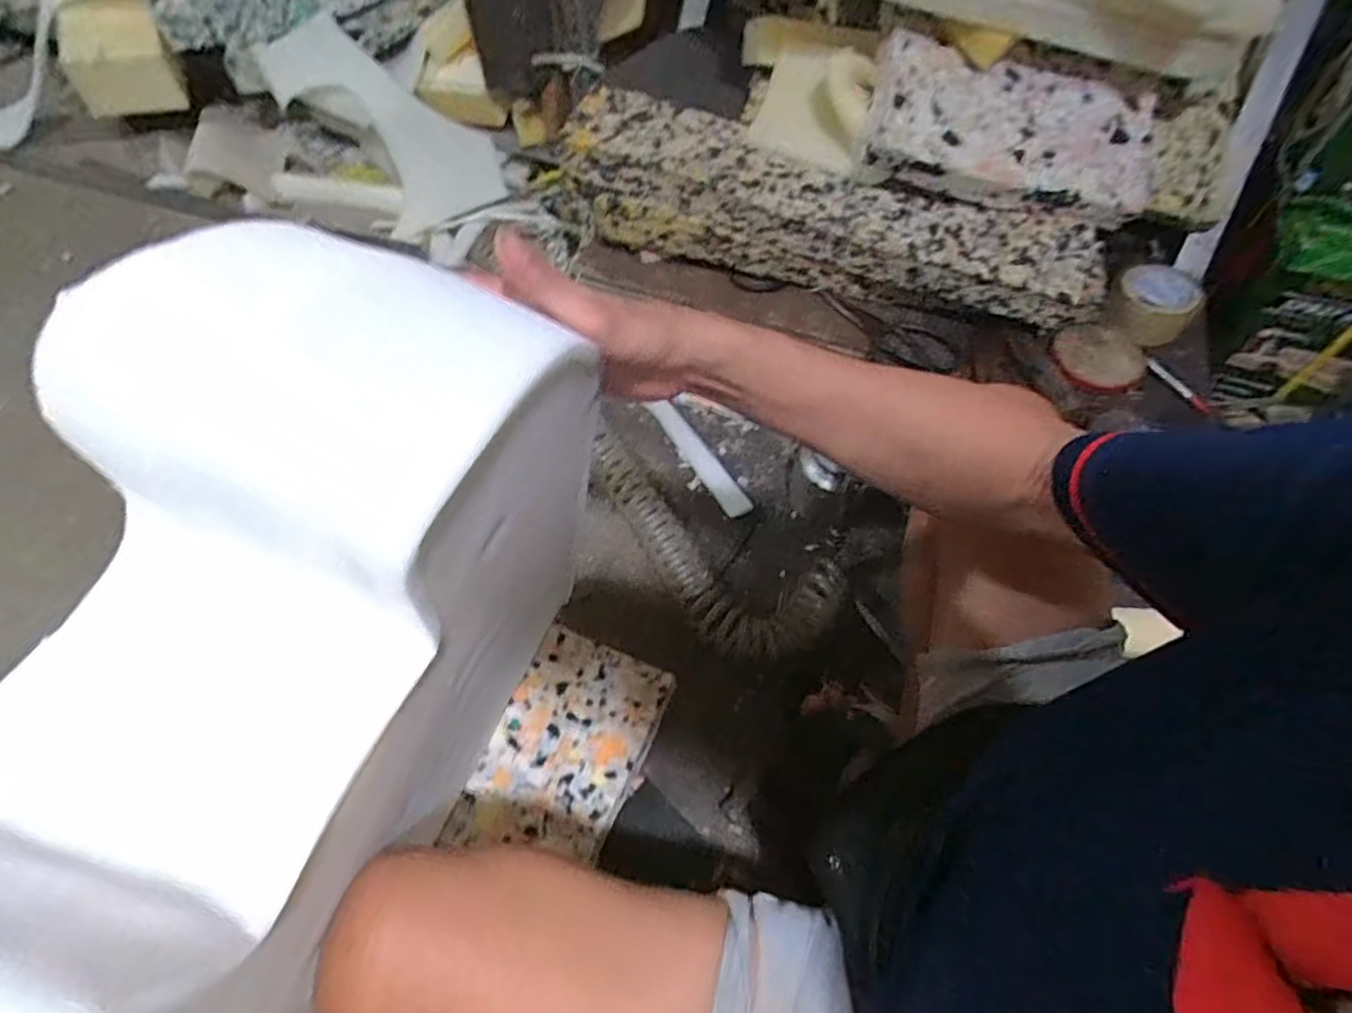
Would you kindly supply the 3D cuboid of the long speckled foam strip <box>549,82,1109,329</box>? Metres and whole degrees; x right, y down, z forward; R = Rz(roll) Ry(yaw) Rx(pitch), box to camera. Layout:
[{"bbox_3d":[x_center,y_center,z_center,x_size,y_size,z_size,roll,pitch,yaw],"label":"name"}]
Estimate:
[{"bbox_3d":[0.188,-0.360,0.814,0.688,0.127,0.143,16,59,8],"label":"long speckled foam strip"}]

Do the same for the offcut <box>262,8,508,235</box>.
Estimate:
[{"bbox_3d":[-0.495,-0.654,1.117,0.251,0.358,0.026,-20,39,29],"label":"offcut"}]

